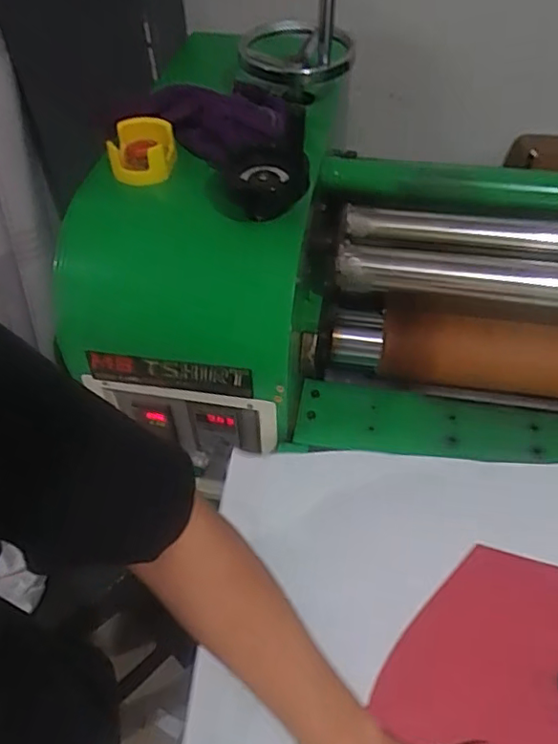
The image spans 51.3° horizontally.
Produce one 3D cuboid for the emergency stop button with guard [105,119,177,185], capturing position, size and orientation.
[{"bbox_3d":[-0.154,-0.251,0.659,0.069,0.045,0.072,-5,49,-3],"label":"emergency stop button with guard"}]

